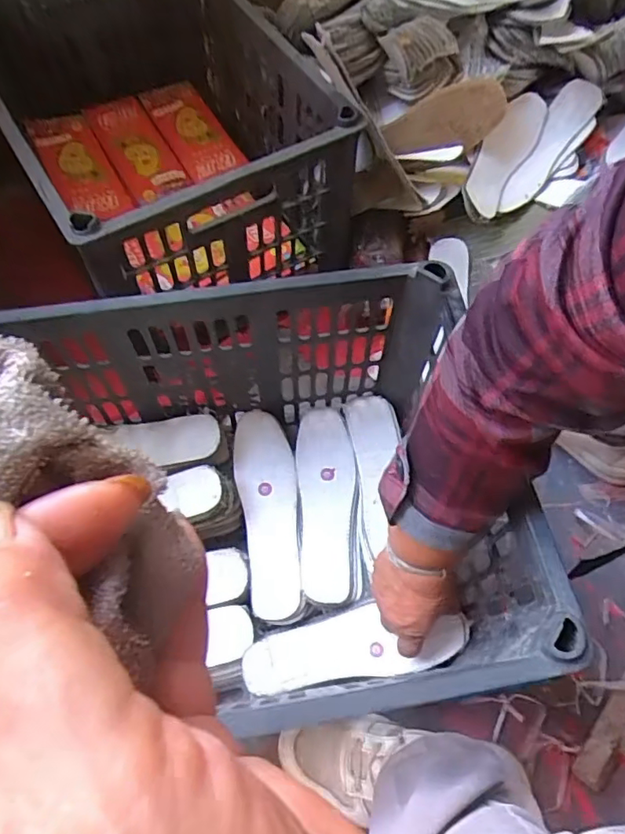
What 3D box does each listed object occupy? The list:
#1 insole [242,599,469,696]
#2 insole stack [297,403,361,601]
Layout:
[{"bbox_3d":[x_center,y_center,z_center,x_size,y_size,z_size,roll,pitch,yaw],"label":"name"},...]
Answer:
[{"bbox_3d":[0.041,0.225,0.550,0.217,0.023,0.067,-8,64,0],"label":"insole"},{"bbox_3d":[0.018,0.099,0.643,0.065,0.046,0.224,-2,64,-3],"label":"insole stack"}]

